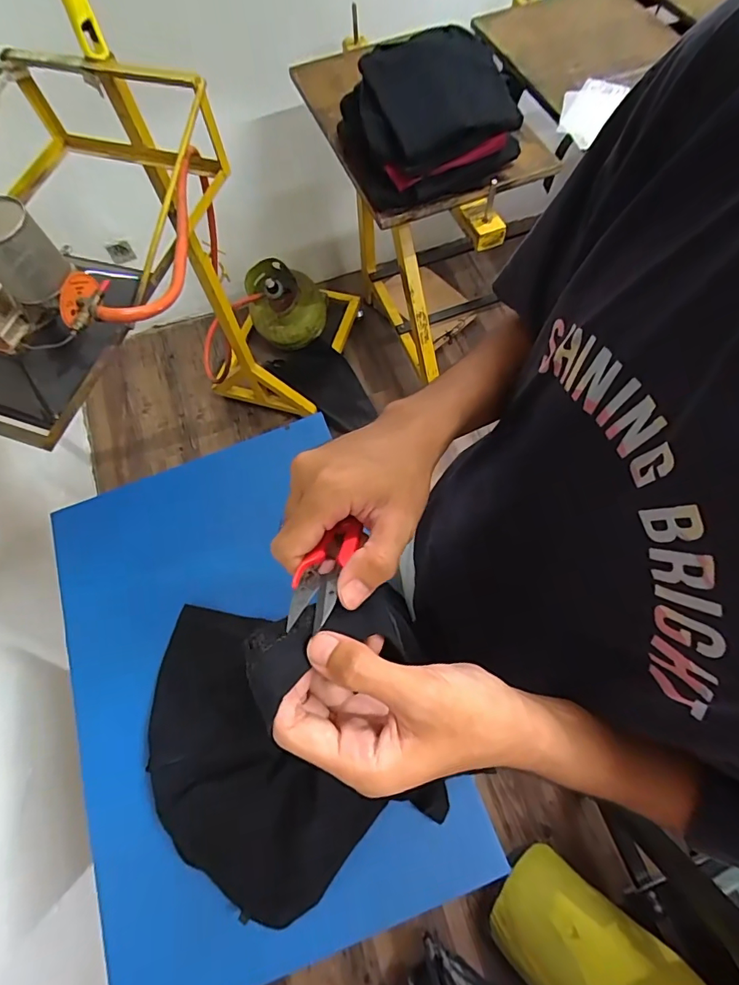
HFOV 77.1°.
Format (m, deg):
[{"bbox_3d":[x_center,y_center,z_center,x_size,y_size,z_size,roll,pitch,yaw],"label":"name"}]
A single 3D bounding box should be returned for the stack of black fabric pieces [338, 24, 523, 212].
[{"bbox_3d":[0.111,-0.712,0.879,0.312,0.158,0.221,-23,68,-6],"label":"stack of black fabric pieces"}]

